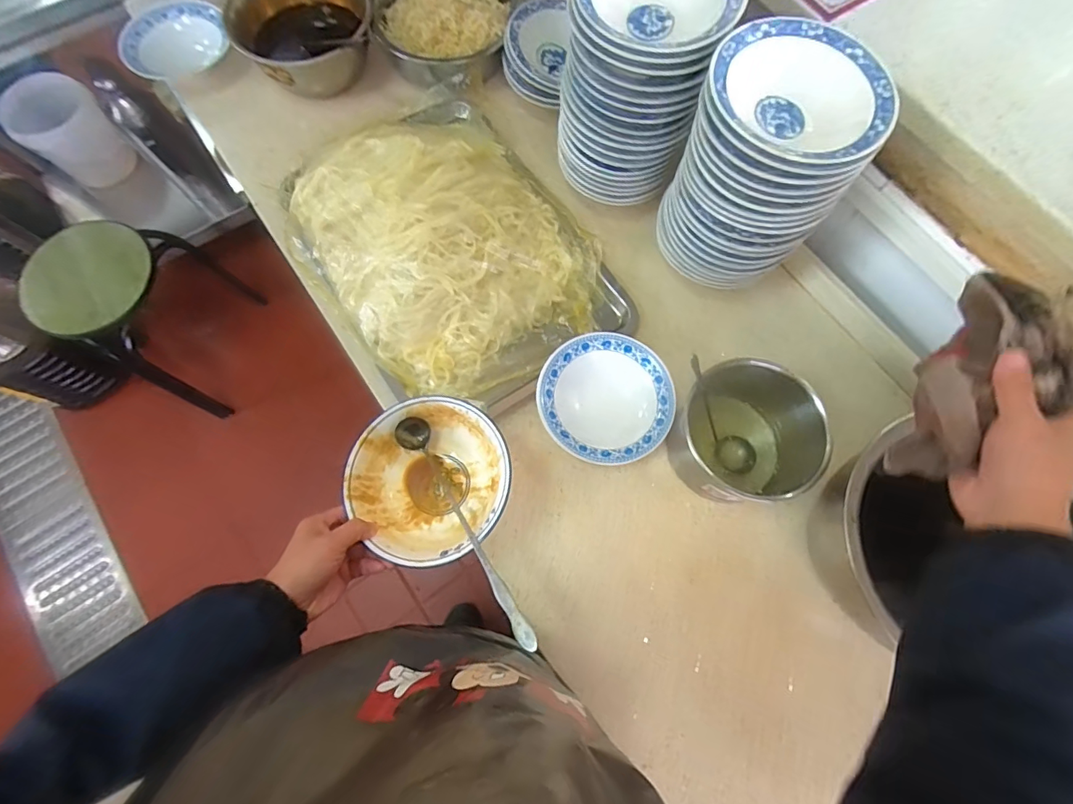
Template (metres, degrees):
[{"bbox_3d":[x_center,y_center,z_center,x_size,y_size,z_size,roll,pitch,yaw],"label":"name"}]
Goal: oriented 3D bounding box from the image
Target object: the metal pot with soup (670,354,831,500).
[{"bbox_3d":[0.236,0.045,0.557,0.141,0.108,0.137,0,74,-1],"label":"metal pot with soup"}]

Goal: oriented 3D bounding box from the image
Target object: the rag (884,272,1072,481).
[{"bbox_3d":[0.329,-0.019,0.353,0.083,0.063,0.165,36,84,9],"label":"rag"}]

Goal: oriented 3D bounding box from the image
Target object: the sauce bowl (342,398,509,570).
[{"bbox_3d":[-0.105,0.076,0.473,0.152,0.057,0.155,0,74,-1],"label":"sauce bowl"}]

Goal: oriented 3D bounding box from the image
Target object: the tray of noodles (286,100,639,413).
[{"bbox_3d":[-0.121,-0.218,0.637,0.338,0.086,0.465,-36,77,-10],"label":"tray of noodles"}]

